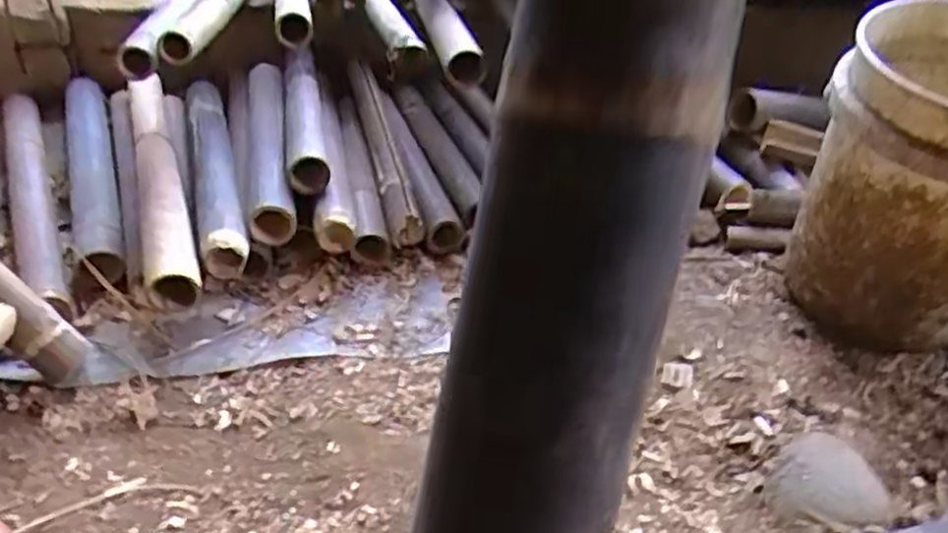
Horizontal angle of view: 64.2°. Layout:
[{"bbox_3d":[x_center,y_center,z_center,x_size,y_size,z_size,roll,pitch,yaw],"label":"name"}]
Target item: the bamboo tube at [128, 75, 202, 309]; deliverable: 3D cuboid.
[{"bbox_3d":[-0.448,-0.137,1.069,0.055,0.065,0.594,-11,36,-20],"label":"bamboo tube"}]

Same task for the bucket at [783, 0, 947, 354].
[{"bbox_3d":[0.595,-0.102,0.982,0.289,0.394,0.289,22,38,27],"label":"bucket"}]

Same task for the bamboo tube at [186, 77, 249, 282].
[{"bbox_3d":[-0.389,-0.154,1.127,0.058,0.055,0.539,-9,36,-17],"label":"bamboo tube"}]

